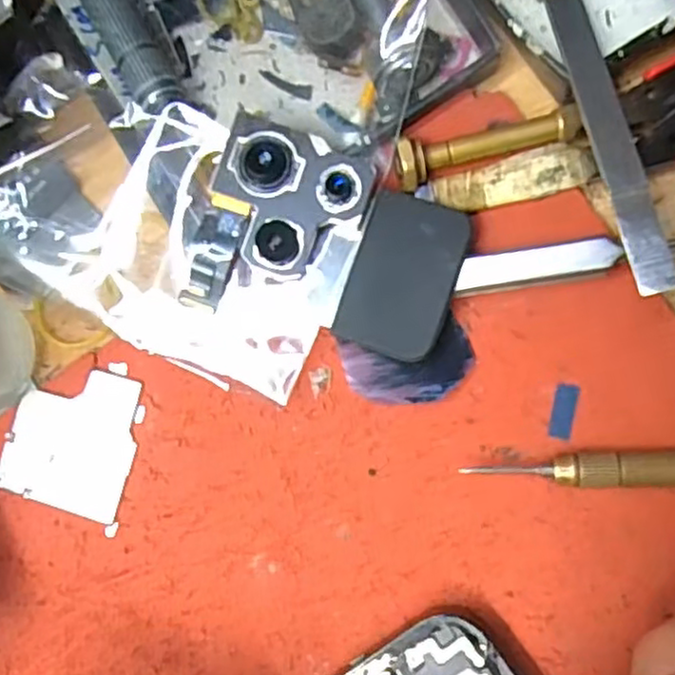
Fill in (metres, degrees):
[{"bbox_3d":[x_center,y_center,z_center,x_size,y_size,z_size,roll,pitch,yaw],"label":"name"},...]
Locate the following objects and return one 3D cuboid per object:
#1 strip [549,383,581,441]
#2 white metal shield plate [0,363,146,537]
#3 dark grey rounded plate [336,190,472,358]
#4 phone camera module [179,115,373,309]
[{"bbox_3d":[0.058,0.019,0.178,0.005,0.004,0.014,13,88,7],"label":"strip"},{"bbox_3d":[-0.074,0.027,0.193,0.036,0.004,0.041,15,89,7],"label":"white metal shield plate"},{"bbox_3d":[0.017,-0.016,0.176,0.026,0.004,0.041,18,86,15],"label":"dark grey rounded plate"},{"bbox_3d":[-0.016,-0.027,0.177,0.037,0.006,0.049,20,96,4],"label":"phone camera module"}]

